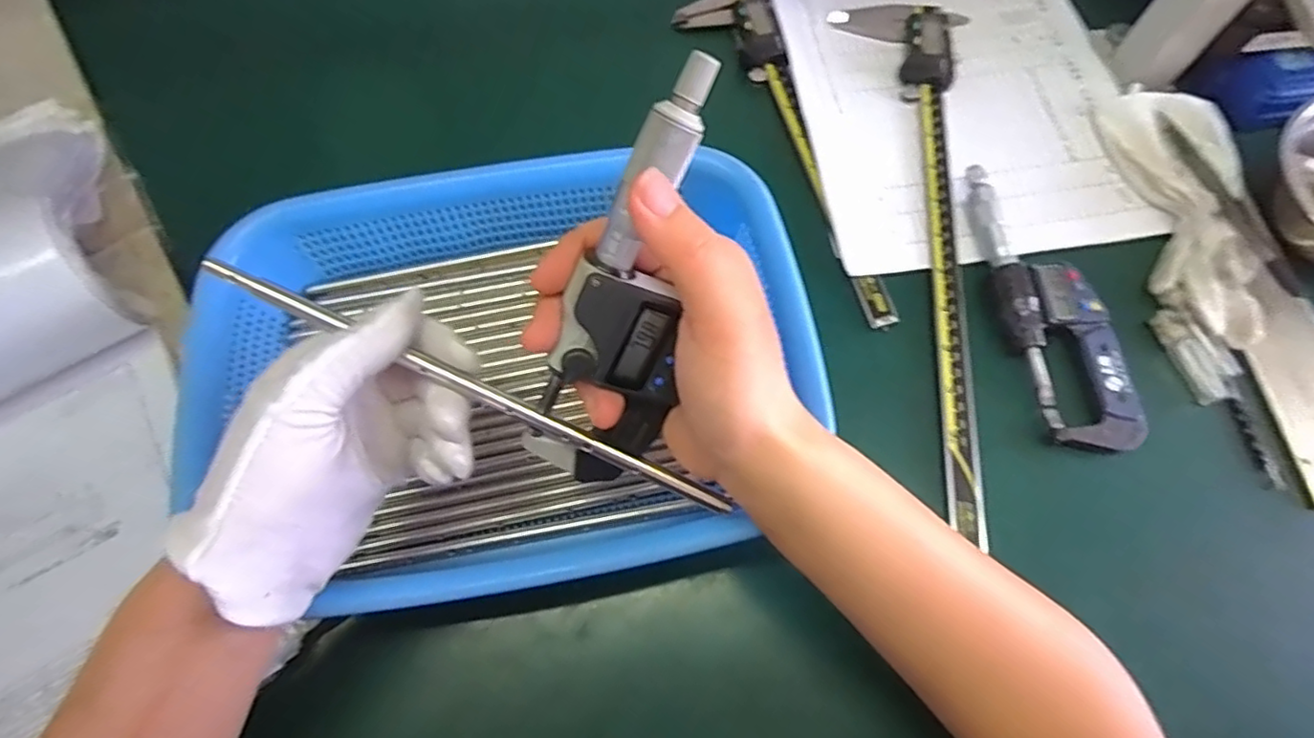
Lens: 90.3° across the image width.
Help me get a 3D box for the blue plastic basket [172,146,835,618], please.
[{"bbox_3d":[-0.073,0.002,0.332,0.304,0.065,0.208,-11,69,-4],"label":"blue plastic basket"}]

